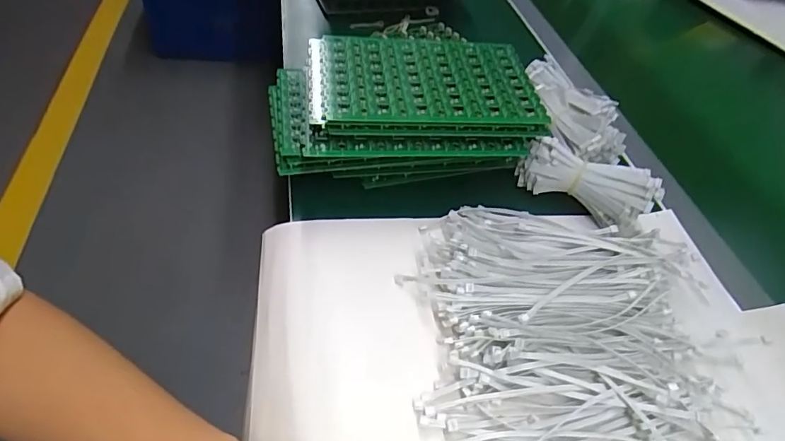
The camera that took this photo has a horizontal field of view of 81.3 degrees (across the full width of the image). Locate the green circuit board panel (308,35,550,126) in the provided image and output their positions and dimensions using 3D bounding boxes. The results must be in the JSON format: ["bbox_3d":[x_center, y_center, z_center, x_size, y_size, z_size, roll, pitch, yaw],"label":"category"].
[{"bbox_3d":[0.028,-0.124,0.402,0.195,0.009,0.117,0,58,-7],"label":"green circuit board panel"}]

